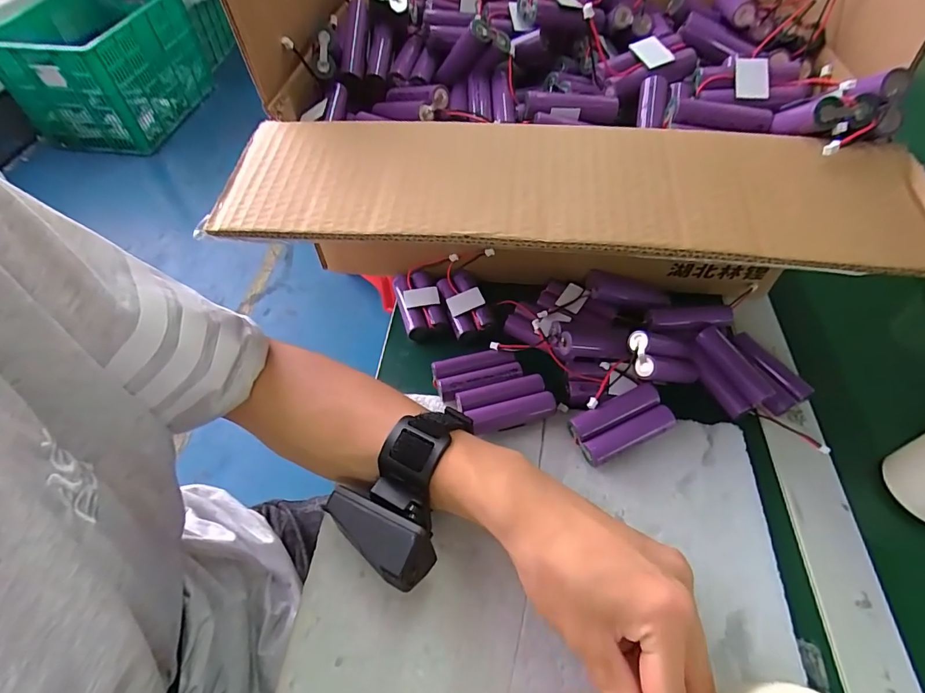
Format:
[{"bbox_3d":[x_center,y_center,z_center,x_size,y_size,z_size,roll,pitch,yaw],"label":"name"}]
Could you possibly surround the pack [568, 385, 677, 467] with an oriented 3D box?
[{"bbox_3d":[0.112,0.055,0.317,0.067,0.016,0.035,-21,56,-13],"label":"pack"}]

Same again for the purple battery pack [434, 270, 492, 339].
[{"bbox_3d":[0.001,-0.039,0.395,0.034,0.018,0.068,-16,55,-10],"label":"purple battery pack"}]

